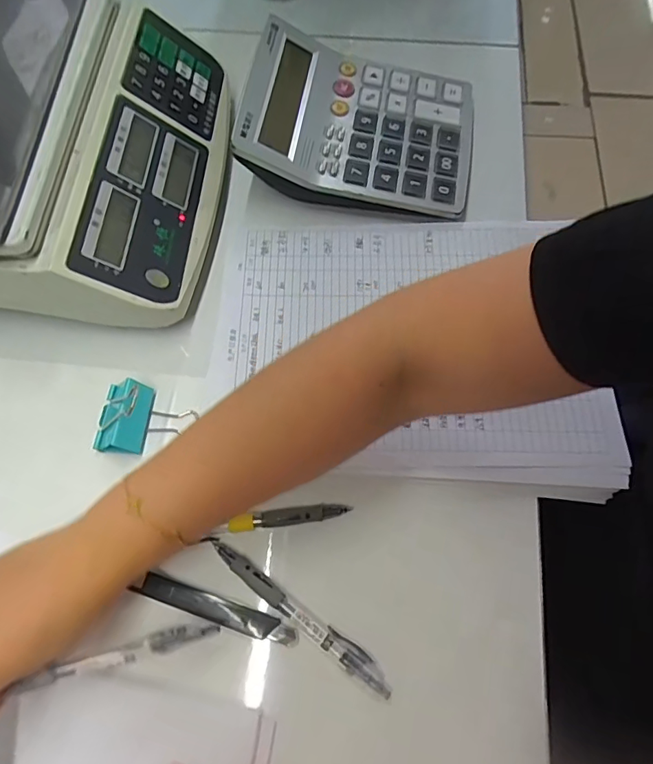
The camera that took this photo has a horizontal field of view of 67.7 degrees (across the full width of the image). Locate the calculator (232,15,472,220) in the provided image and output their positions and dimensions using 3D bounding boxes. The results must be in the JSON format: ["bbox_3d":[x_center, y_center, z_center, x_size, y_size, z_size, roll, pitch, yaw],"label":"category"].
[{"bbox_3d":[0.029,-0.231,0.427,0.194,0.059,0.153,8,69,4],"label":"calculator"}]

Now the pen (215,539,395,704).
[{"bbox_3d":[-0.018,0.148,0.310,0.138,0.011,0.015,34,73,13],"label":"pen"}]

